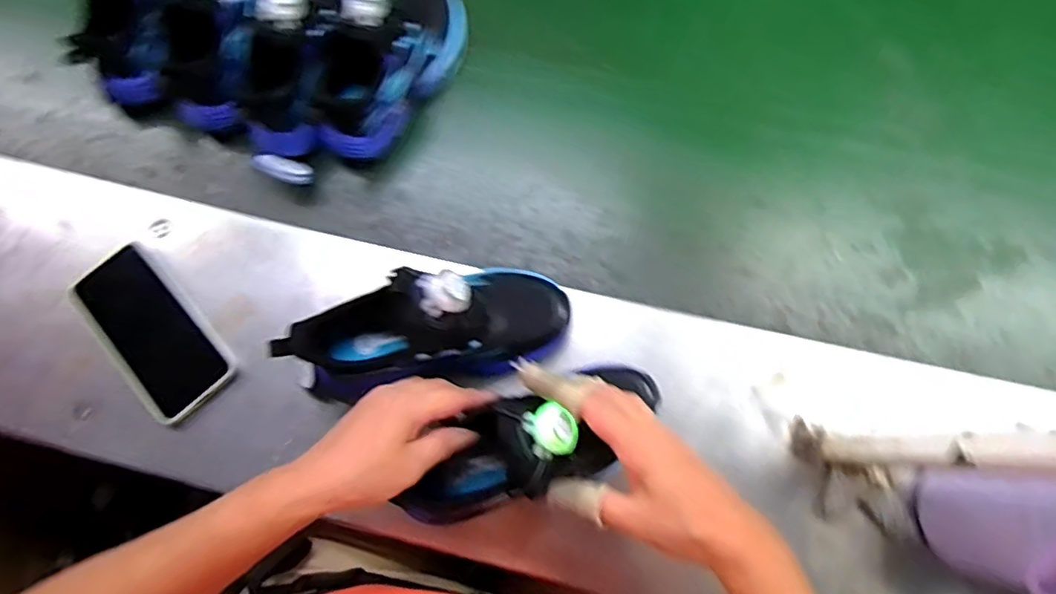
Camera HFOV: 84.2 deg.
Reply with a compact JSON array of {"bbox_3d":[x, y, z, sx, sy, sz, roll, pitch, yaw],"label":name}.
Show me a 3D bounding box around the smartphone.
[{"bbox_3d":[-0.334,0.030,0.516,0.077,0.015,0.160,-43,78,-10],"label":"smartphone"}]

